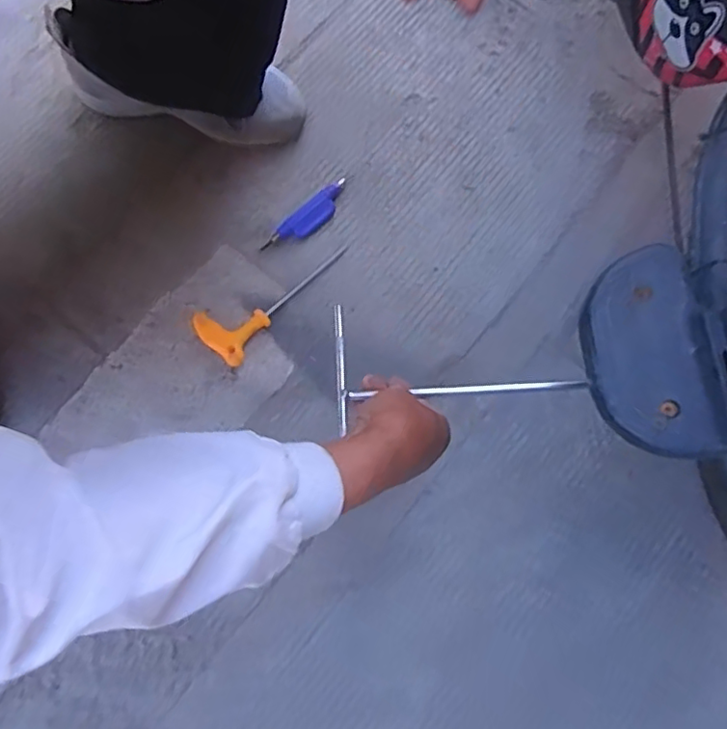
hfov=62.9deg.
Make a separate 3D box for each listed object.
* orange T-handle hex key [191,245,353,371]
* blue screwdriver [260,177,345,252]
[{"bbox_3d":[-0.099,-0.076,0.599,0.065,0.021,0.162,40,81,8],"label":"orange T-handle hex key"},{"bbox_3d":[-0.057,-0.151,0.612,0.107,0.016,0.024,-41,81,-8],"label":"blue screwdriver"}]

